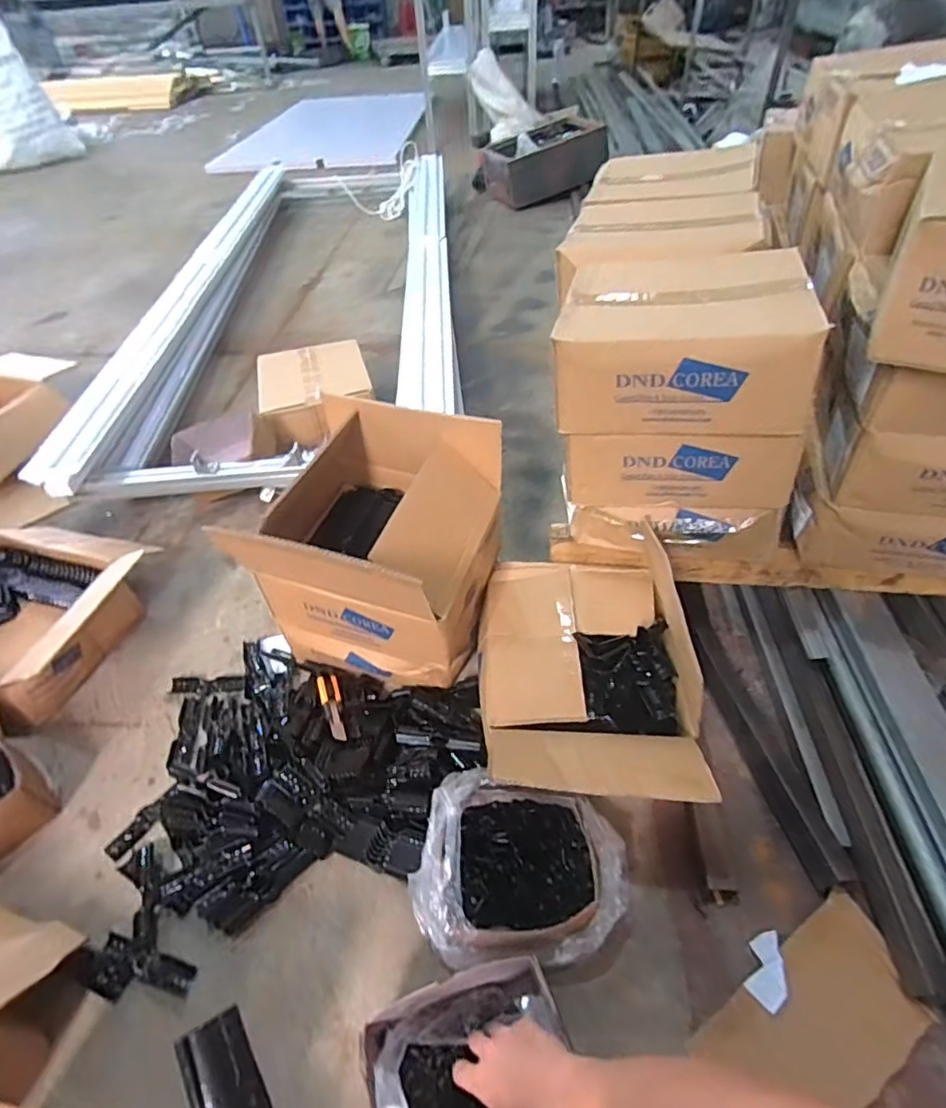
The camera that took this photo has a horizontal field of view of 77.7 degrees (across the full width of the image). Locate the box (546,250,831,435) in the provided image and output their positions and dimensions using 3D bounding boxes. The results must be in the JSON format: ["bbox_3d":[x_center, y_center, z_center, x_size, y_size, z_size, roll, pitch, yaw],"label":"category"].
[{"bbox_3d":[0.288,-0.309,0.822,0.314,0.149,0.299,8,47,12],"label":"box"}]

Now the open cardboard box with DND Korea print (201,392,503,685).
[{"bbox_3d":[-0.143,0.012,0.950,0.319,0.368,0.321,14,48,17],"label":"open cardboard box with DND Korea print"}]

